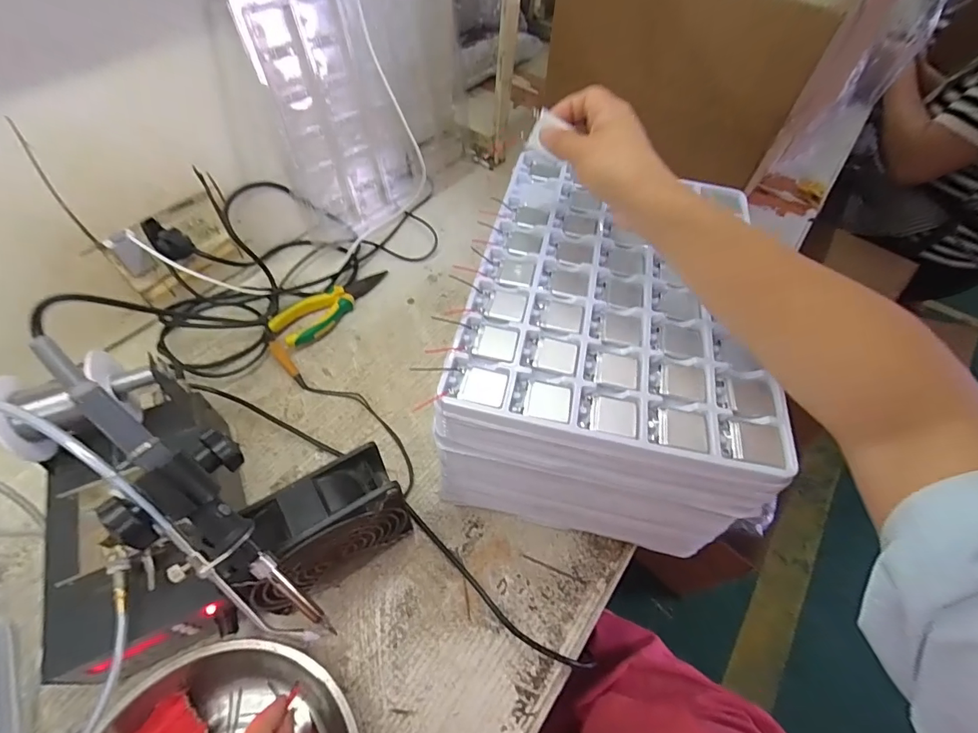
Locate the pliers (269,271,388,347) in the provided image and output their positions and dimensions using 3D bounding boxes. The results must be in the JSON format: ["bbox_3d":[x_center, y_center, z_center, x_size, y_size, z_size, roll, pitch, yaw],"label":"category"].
[{"bbox_3d":[-0.183,-0.075,0.536,0.147,0.019,0.046,-37,64,-26],"label":"pliers"}]

